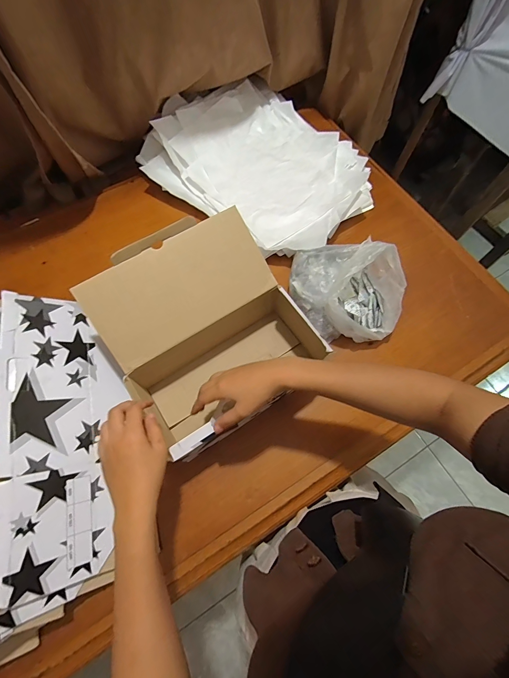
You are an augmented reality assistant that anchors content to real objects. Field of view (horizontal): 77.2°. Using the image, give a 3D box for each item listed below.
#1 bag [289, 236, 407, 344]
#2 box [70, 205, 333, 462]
[{"bbox_3d":[0.163,-0.094,0.572,0.153,0.127,0.217,-40,74,-16],"label":"bag"},{"bbox_3d":[-0.076,-0.011,0.522,0.278,0.183,0.274,-32,72,-13],"label":"box"}]

